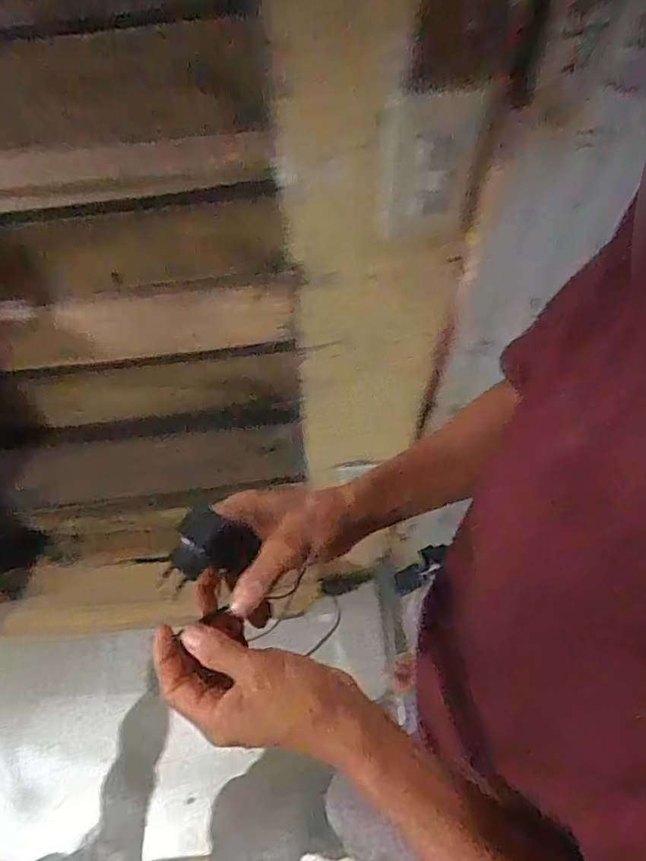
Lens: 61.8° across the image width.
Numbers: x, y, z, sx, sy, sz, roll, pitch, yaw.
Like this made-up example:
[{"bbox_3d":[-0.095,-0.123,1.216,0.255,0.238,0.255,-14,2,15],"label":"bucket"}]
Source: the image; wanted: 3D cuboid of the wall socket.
[{"bbox_3d":[0.075,-0.193,0.408,0.068,0.114,0.008,-3,61,0],"label":"wall socket"}]

